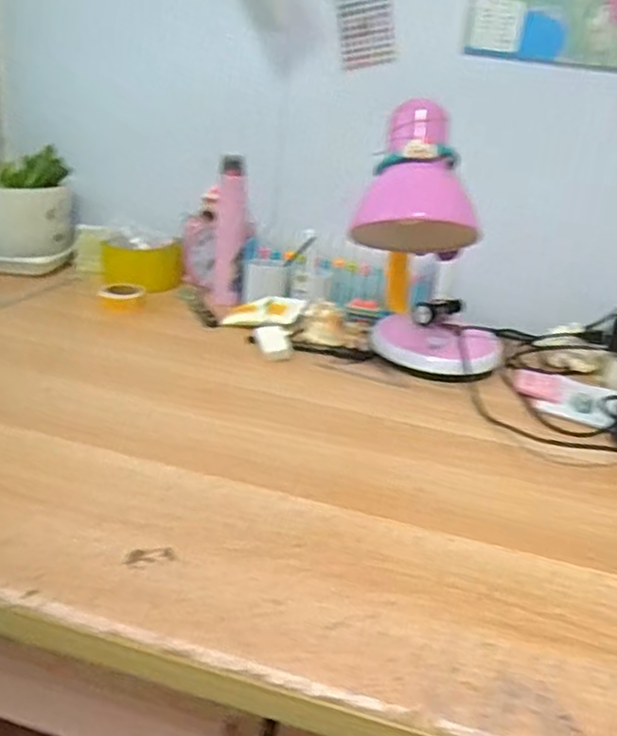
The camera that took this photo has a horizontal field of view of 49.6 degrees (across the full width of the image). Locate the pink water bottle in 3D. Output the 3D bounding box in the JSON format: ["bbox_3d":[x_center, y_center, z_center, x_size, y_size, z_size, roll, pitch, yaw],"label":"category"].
[{"bbox_3d":[-0.097,-0.167,0.827,0.043,0.177,0.037,3,25,-6],"label":"pink water bottle"}]

